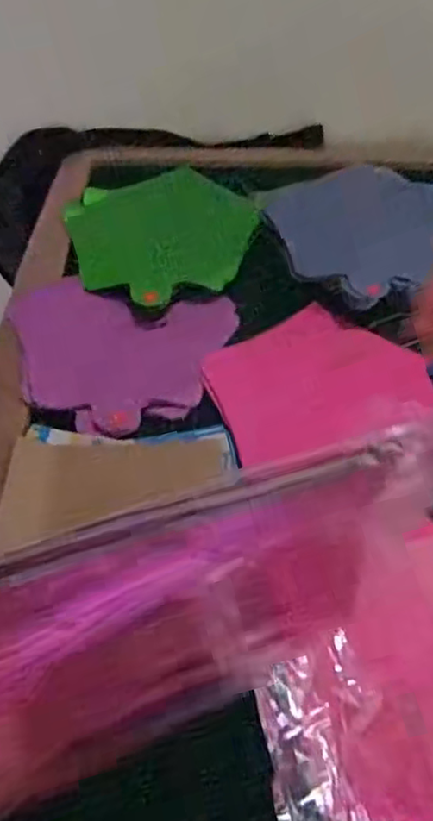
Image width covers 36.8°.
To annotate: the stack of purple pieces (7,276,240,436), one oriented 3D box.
[{"bbox_3d":[-0.111,-0.062,0.664,0.228,0.016,0.195,10,50,6],"label":"stack of purple pieces"}]

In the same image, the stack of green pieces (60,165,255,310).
[{"bbox_3d":[-0.057,-0.221,0.788,0.229,0.014,0.247,-12,51,-12],"label":"stack of green pieces"}]

